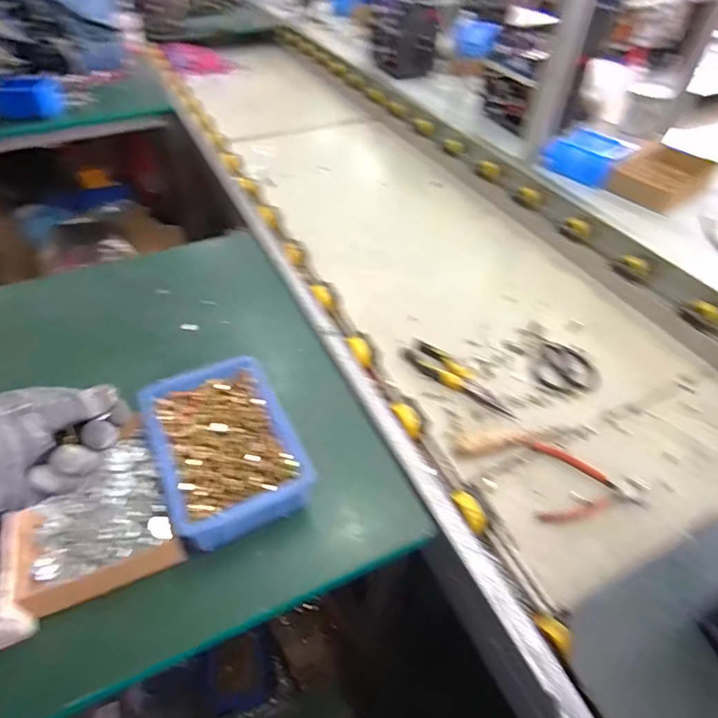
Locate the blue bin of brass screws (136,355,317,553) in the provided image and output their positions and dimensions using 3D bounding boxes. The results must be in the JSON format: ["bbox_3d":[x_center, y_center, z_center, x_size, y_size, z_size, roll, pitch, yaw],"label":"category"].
[{"bbox_3d":[-0.146,0.094,0.537,0.137,0.047,0.196,-21,50,-20],"label":"blue bin of brass screws"}]

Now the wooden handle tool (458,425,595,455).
[{"bbox_3d":[0.230,0.104,0.672,0.200,0.020,0.034,-8,47,-9],"label":"wooden handle tool"}]

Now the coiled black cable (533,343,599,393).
[{"bbox_3d":[0.328,0.015,0.769,0.095,0.005,0.100,20,49,17],"label":"coiled black cable"}]

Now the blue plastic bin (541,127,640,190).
[{"bbox_3d":[0.488,-0.430,1.046,0.097,0.089,0.148,-35,56,-29],"label":"blue plastic bin"}]

